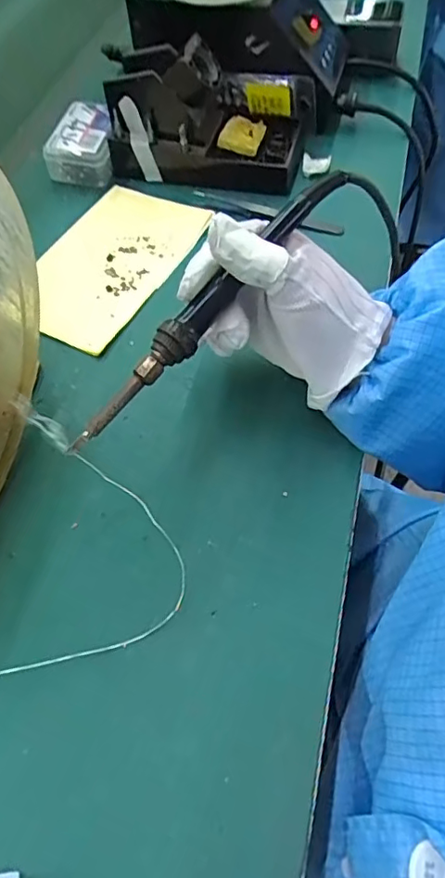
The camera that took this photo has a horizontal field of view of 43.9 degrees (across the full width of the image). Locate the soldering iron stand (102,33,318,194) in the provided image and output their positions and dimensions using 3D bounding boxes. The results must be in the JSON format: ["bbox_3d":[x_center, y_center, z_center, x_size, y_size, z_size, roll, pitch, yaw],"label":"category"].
[{"bbox_3d":[-0.016,-0.290,0.489,0.182,0.084,0.095,8,58,10],"label":"soldering iron stand"}]

